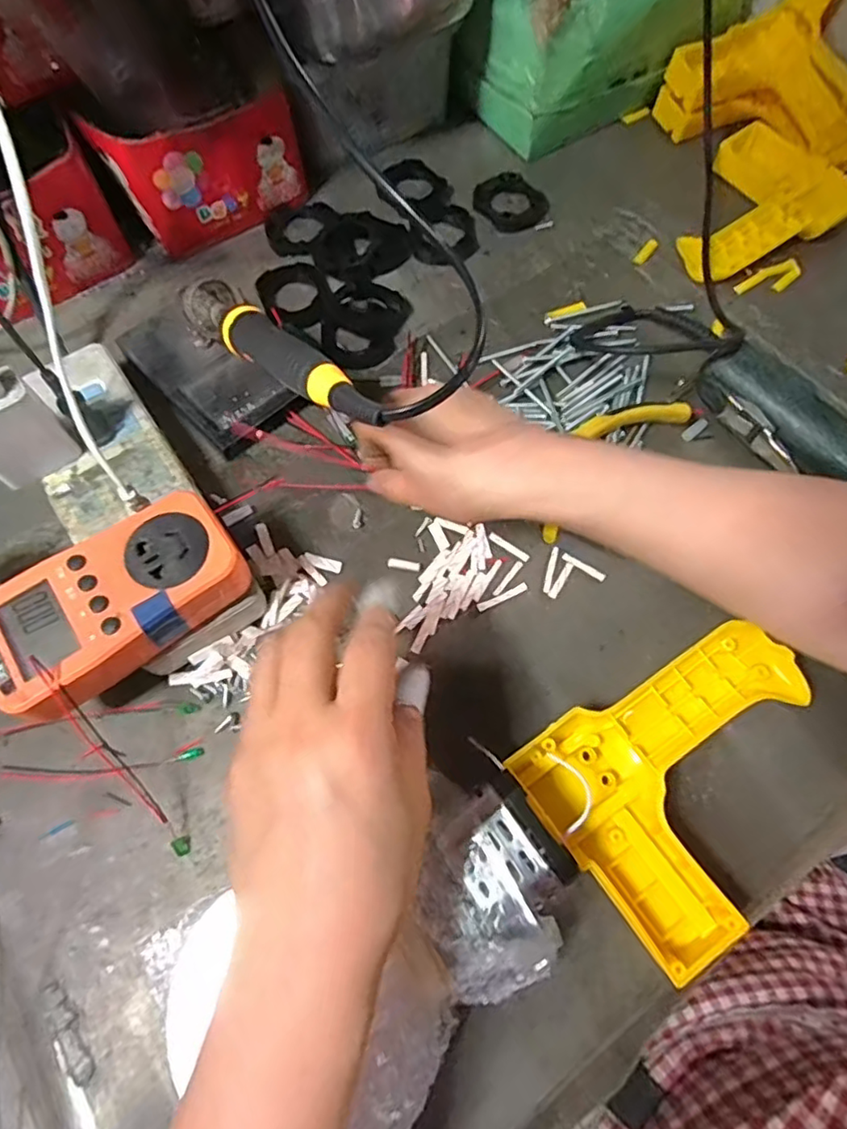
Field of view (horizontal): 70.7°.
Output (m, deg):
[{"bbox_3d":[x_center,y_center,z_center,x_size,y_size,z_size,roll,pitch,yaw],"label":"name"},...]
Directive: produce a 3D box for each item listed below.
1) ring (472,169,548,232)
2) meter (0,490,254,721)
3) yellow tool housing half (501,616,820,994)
[{"bbox_3d":[0.074,-0.303,0.497,0.055,0.013,0.055,0,67,0],"label":"ring"},{"bbox_3d":[-0.156,0.019,0.302,0.126,0.028,0.069,-34,71,-13],"label":"meter"},{"bbox_3d":[0.137,0.107,0.303,0.150,0.038,0.120,-34,71,-13],"label":"yellow tool housing half"}]

